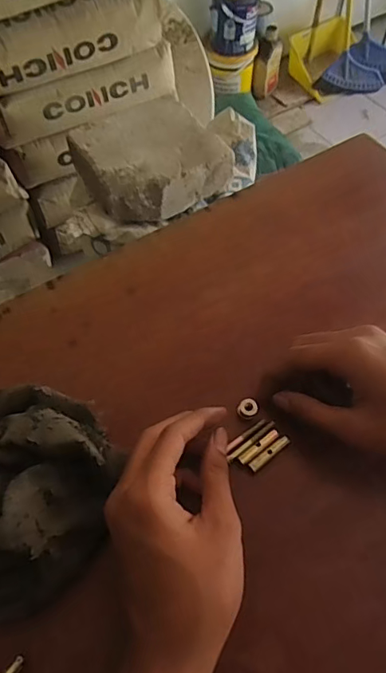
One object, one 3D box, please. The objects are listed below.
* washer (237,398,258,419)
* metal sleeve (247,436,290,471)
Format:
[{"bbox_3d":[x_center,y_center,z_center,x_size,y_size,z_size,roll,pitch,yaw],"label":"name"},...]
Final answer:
[{"bbox_3d":[0.041,0.055,0.362,0.014,0.006,0.016,17,60,10],"label":"washer"},{"bbox_3d":[0.056,0.085,0.347,0.036,0.004,0.007,-34,65,-19],"label":"metal sleeve"}]

